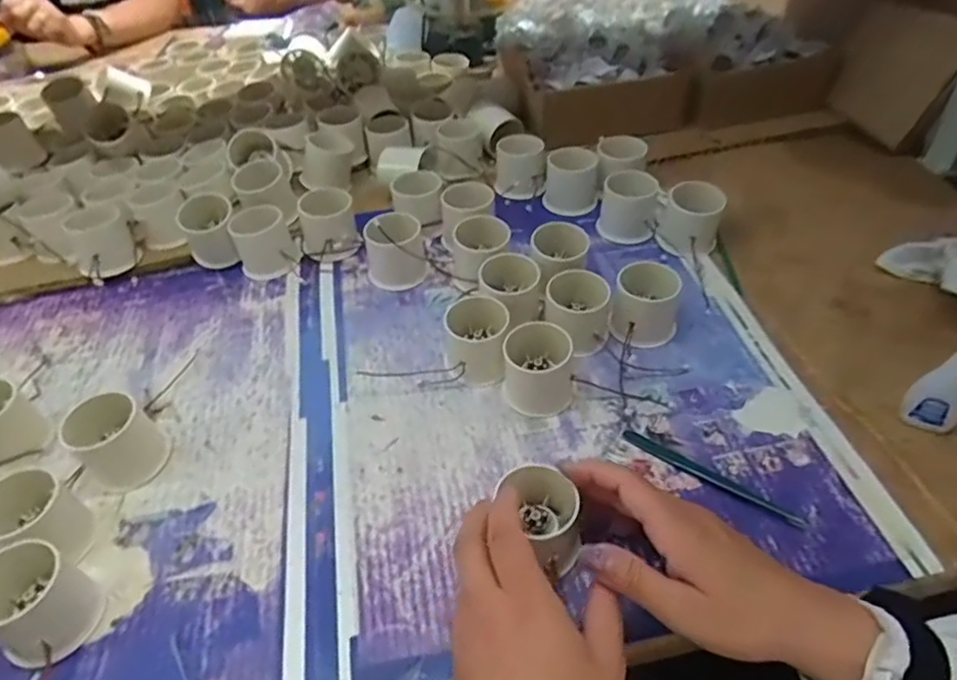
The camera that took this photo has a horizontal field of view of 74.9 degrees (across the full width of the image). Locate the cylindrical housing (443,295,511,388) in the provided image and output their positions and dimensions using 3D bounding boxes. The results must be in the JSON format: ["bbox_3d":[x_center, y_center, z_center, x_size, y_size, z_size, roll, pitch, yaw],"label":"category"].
[{"bbox_3d":[-0.002,-0.001,0.503,0.050,0.051,0.055,-2,45,1],"label":"cylindrical housing"}]

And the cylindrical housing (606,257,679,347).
[{"bbox_3d":[0.139,-0.030,0.517,0.051,0.048,0.049,-2,45,2],"label":"cylindrical housing"}]

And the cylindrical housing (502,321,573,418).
[{"bbox_3d":[0.045,0.021,0.478,0.051,0.052,0.048,-2,45,2],"label":"cylindrical housing"}]

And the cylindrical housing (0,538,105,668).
[{"bbox_3d":[-0.260,0.153,0.366,0.056,0.050,0.053,20,49,22],"label":"cylindrical housing"}]

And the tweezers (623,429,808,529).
[{"bbox_3d":[0.159,0.093,0.430,0.126,0.007,0.012,27,52,27],"label":"tweezers"}]

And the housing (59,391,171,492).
[{"bbox_3d":[-0.253,0.070,0.441,0.048,0.047,0.050,-2,45,2],"label":"housing"}]

